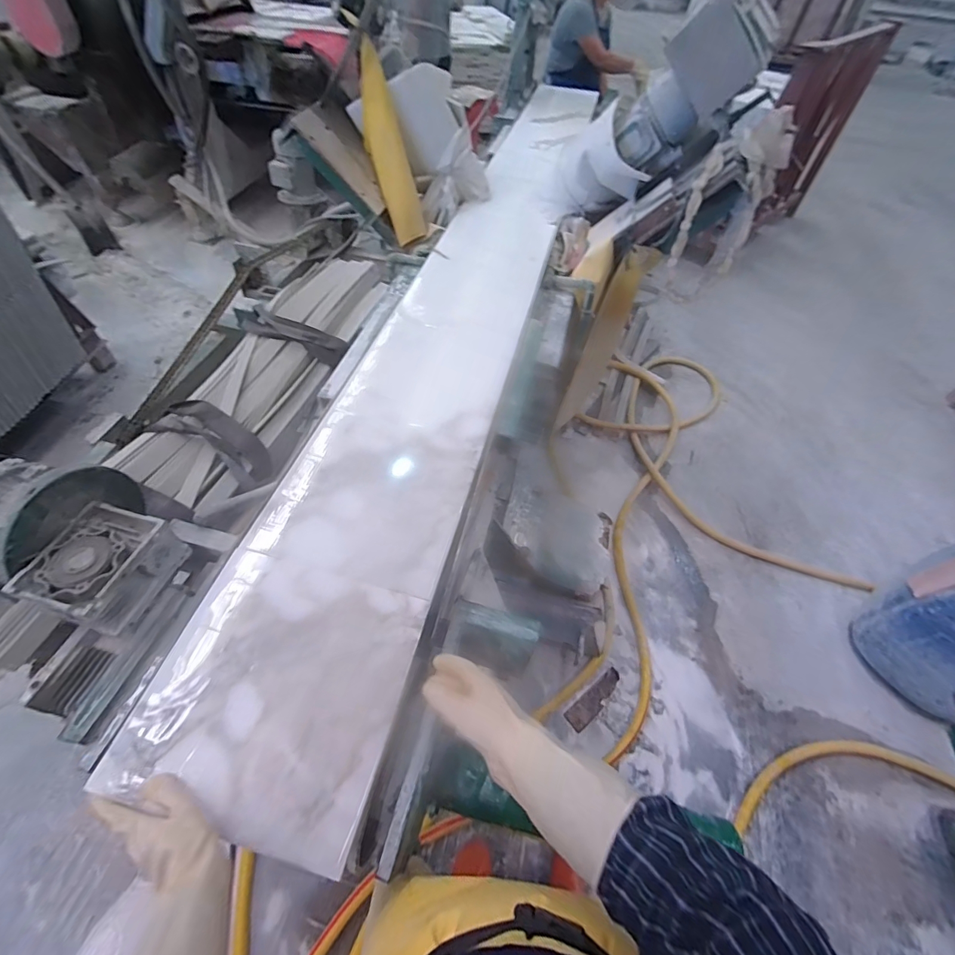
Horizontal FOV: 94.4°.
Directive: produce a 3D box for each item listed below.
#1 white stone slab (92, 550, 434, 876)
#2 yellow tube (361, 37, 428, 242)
[{"bbox_3d":[-0.248,0.257,0.551,0.302,0.016,0.292,14,58,6],"label":"white stone slab"},{"bbox_3d":[-0.255,-0.932,1.272,0.101,0.462,0.070,-19,32,-9],"label":"yellow tube"}]

